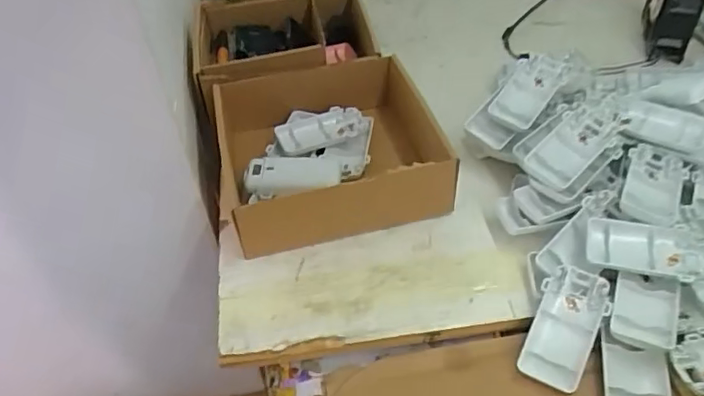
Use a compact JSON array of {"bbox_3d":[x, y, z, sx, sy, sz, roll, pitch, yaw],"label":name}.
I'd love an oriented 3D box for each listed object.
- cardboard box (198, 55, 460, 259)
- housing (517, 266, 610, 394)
[{"bbox_3d":[-0.023,-0.055,0.606,0.234,0.074,0.207,-11,46,-7],"label":"cardboard box"},{"bbox_3d":[0.170,0.102,0.469,0.049,0.015,0.097,20,67,23],"label":"housing"}]

